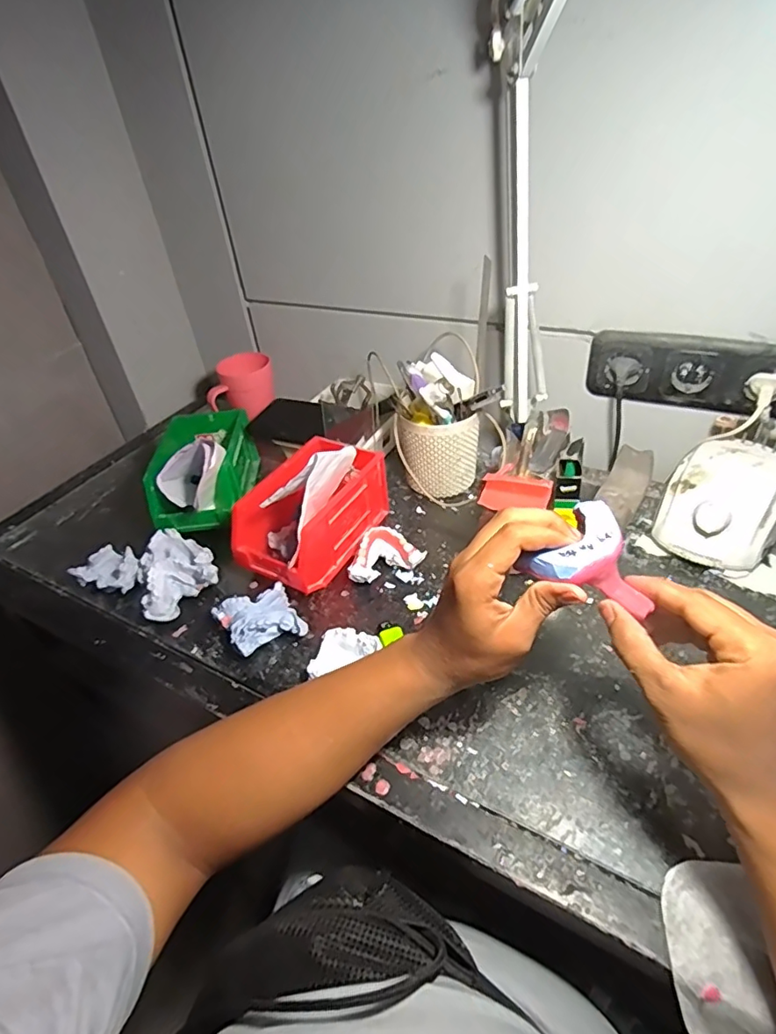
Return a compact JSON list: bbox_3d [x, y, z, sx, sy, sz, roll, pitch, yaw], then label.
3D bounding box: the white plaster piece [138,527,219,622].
[{"bbox_3d":[-0.234,0.061,0.593,0.079,0.037,0.108,-23,43,-18],"label":"white plaster piece"}]

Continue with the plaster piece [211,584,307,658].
[{"bbox_3d":[-0.127,0.104,0.534,0.074,0.028,0.063,-22,43,-17],"label":"plaster piece"}]

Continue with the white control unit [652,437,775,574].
[{"bbox_3d":[0.354,-0.014,0.570,0.110,0.079,0.138,28,52,34],"label":"white control unit"}]

